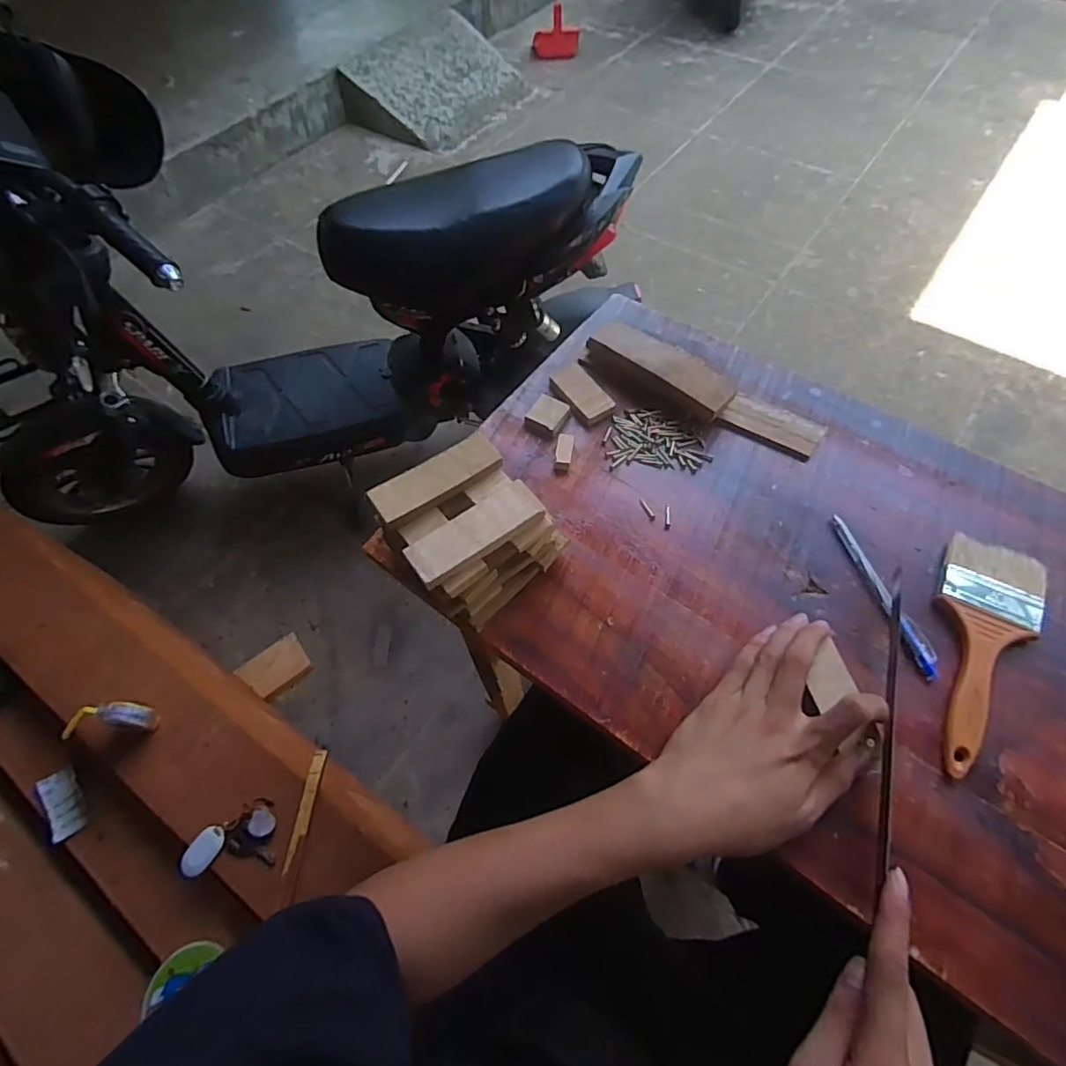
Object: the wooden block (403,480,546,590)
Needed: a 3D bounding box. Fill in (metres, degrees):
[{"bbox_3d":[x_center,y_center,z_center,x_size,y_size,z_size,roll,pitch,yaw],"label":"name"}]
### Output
[{"bbox_3d":[-0.040,-0.002,0.394,0.098,0.010,0.037,-33,63,-15],"label":"wooden block"}]

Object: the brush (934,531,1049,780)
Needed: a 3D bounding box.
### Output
[{"bbox_3d":[0.327,0.086,0.406,0.066,0.018,0.183,22,65,13],"label":"brush"}]

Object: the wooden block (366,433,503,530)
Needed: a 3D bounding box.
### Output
[{"bbox_3d":[-0.071,-0.040,0.409,0.095,0.012,0.037,-34,64,-16],"label":"wooden block"}]

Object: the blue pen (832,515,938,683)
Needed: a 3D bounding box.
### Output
[{"bbox_3d":[0.270,0.046,0.432,0.017,0.009,0.136,-17,63,-7],"label":"blue pen"}]

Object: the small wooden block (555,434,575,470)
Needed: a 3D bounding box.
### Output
[{"bbox_3d":[0.028,-0.072,0.505,0.015,0.012,0.033,9,63,6],"label":"small wooden block"}]

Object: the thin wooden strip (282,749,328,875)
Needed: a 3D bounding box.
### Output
[{"bbox_3d":[-0.299,0.362,0.736,0.019,0.012,0.144,4,60,5],"label":"thin wooden strip"}]

